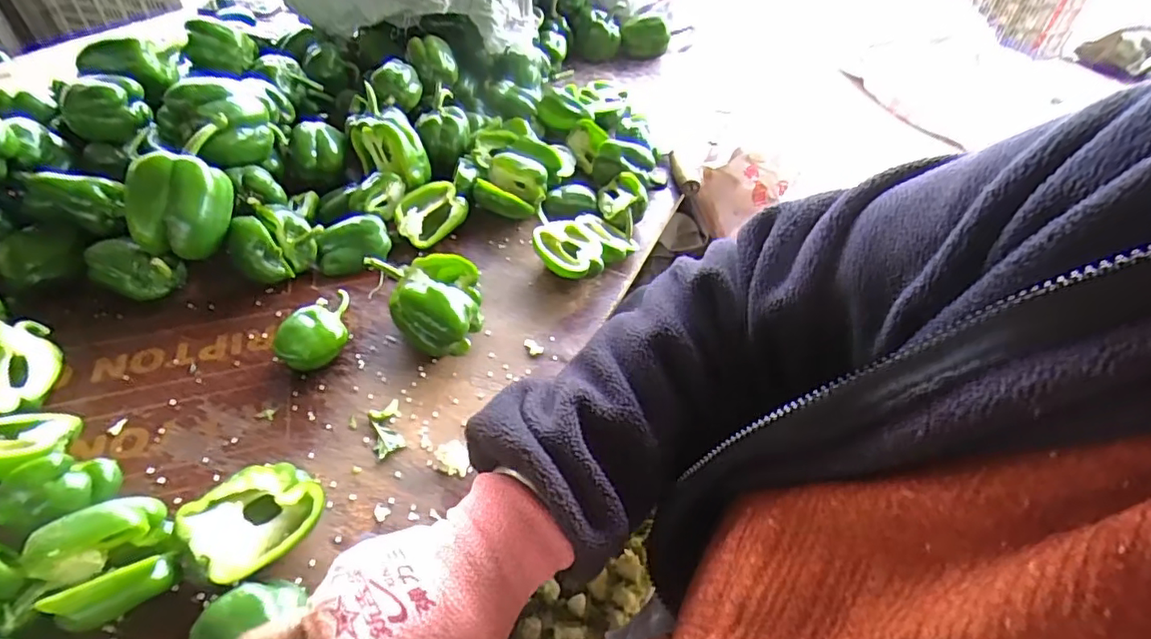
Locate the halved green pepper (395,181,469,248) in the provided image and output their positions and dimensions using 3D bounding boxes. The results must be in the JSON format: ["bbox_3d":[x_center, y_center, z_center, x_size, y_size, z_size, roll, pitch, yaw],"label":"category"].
[{"bbox_3d":[-0.178,-0.132,0.720,0.068,0.043,0.078,25,49,18],"label":"halved green pepper"}]

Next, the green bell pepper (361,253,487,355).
[{"bbox_3d":[-0.149,-0.019,0.622,0.102,0.059,0.114,-18,50,-21],"label":"green bell pepper"}]

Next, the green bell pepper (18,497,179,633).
[{"bbox_3d":[-0.331,0.173,0.417,0.074,0.075,0.069,3,46,-3],"label":"green bell pepper"}]

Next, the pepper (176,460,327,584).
[{"bbox_3d":[-0.246,0.158,0.453,0.071,0.049,0.094,37,53,27],"label":"pepper"}]

